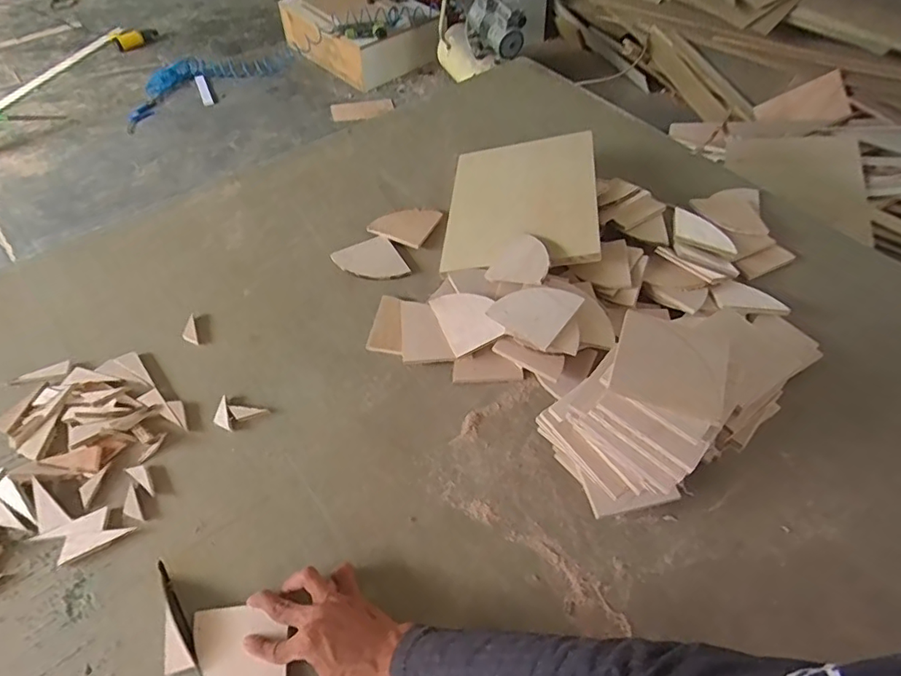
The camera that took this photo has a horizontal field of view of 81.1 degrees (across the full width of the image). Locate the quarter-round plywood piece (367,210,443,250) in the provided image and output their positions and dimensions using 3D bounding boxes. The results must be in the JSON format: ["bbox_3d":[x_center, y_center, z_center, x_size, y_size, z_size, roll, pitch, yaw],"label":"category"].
[{"bbox_3d":[-0.077,-0.204,0.929,0.099,0.012,0.099,22,55,15],"label":"quarter-round plywood piece"}]

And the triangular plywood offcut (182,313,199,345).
[{"bbox_3d":[-0.393,-0.013,0.794,0.020,0.004,0.059,-16,55,-14],"label":"triangular plywood offcut"}]

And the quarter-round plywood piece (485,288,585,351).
[{"bbox_3d":[0.117,-0.042,0.724,0.094,0.009,0.094,35,73,12],"label":"quarter-round plywood piece"}]

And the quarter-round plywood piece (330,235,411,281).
[{"bbox_3d":[-0.132,-0.125,0.873,0.100,0.007,0.103,-23,57,-19],"label":"quarter-round plywood piece"}]

